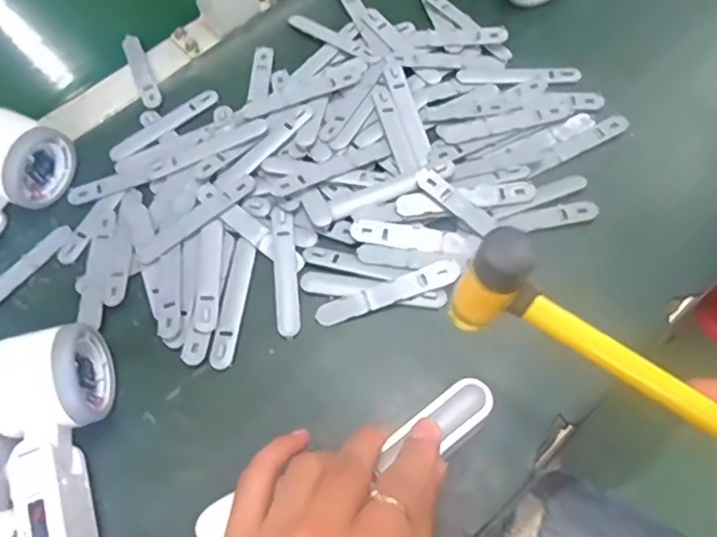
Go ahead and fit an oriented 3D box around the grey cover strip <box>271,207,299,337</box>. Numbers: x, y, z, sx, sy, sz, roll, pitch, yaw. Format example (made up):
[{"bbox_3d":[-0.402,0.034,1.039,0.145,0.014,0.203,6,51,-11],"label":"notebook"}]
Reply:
[{"bbox_3d":[-0.050,0.001,0.396,0.016,0.004,0.089,-7,69,5],"label":"grey cover strip"}]

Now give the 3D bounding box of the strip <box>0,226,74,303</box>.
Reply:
[{"bbox_3d":[-0.240,0.006,0.414,0.019,0.005,0.095,35,70,20],"label":"strip"}]

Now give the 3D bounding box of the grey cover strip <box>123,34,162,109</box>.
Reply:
[{"bbox_3d":[-0.181,-0.165,0.490,0.016,0.008,0.087,-24,63,-8],"label":"grey cover strip"}]

